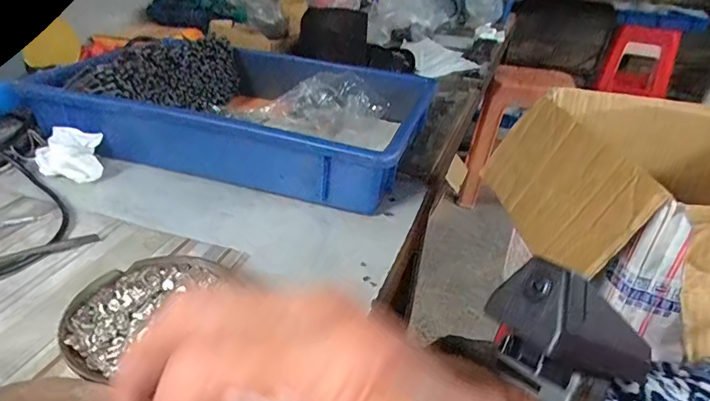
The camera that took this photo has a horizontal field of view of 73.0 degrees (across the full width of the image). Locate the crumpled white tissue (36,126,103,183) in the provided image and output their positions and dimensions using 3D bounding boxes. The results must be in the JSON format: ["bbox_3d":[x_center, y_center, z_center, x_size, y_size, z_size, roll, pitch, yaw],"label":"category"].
[{"bbox_3d":[-0.289,-0.047,0.489,0.058,0.045,0.066,-13,34,-28],"label":"crumpled white tissue"}]

